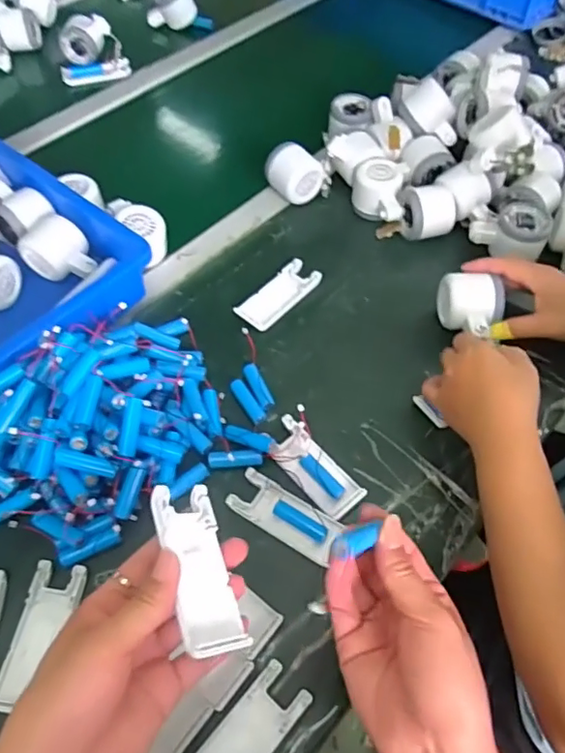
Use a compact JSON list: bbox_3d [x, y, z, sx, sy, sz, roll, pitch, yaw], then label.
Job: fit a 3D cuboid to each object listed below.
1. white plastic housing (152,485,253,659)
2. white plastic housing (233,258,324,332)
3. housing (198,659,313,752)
[{"bbox_3d":[-0.053,0.117,0.339,0.041,0.014,0.101,7,48,-40],"label":"white plastic housing"},{"bbox_3d":[-0.004,-0.090,0.609,0.043,0.010,0.103,36,62,21],"label":"white plastic housing"},{"bbox_3d":[-0.027,0.253,0.379,0.039,0.004,0.104,36,63,21],"label":"housing"}]

